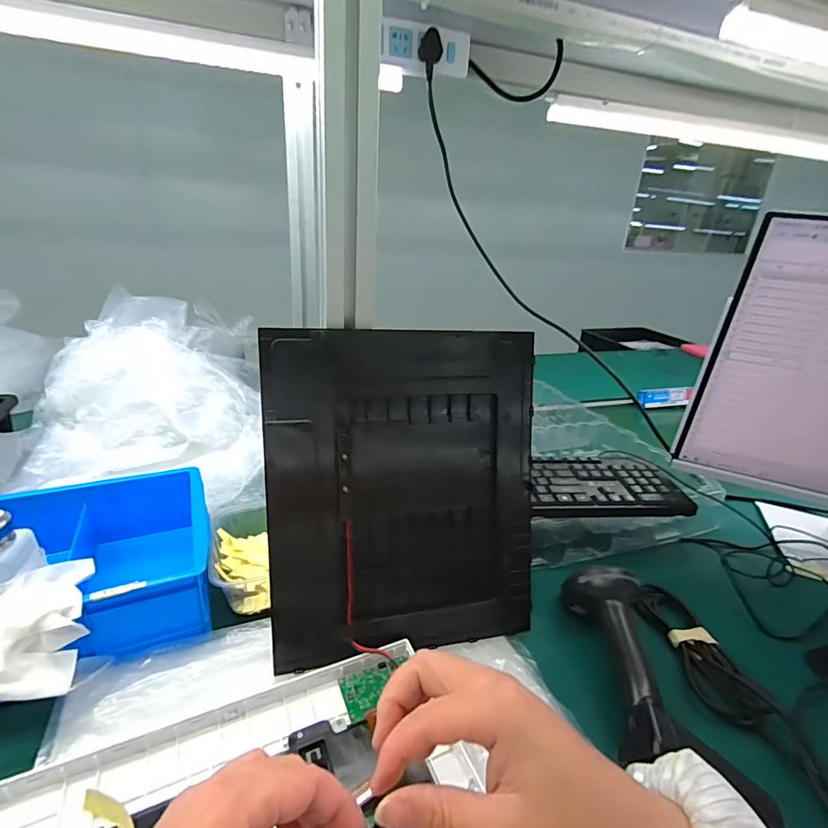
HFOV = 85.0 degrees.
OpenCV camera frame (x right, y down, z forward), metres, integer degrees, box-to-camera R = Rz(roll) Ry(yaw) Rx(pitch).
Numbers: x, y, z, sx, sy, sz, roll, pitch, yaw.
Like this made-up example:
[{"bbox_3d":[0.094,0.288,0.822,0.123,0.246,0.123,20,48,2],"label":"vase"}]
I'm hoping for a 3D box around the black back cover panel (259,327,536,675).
[{"bbox_3d":[-0.003,0.072,0.403,0.242,0.287,0.013,-2,8,-17],"label":"black back cover panel"}]

